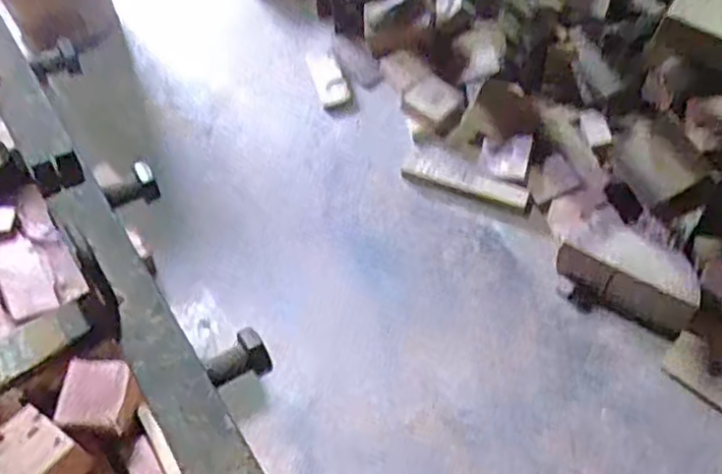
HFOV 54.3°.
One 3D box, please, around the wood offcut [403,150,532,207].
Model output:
[{"bbox_3d":[0.242,-0.130,1.650,0.301,0.047,0.065,17,57,14],"label":"wood offcut"}]

